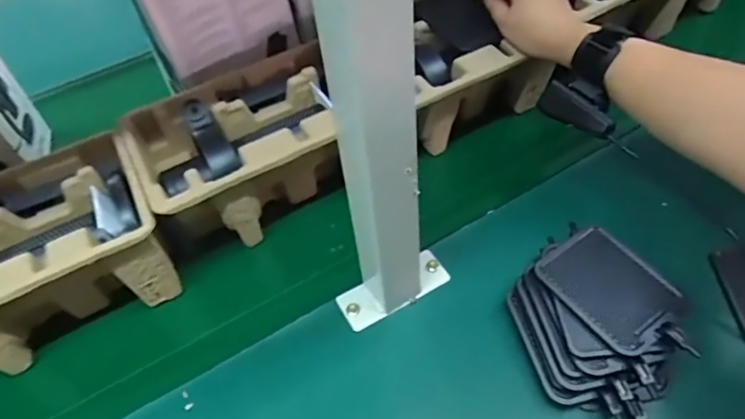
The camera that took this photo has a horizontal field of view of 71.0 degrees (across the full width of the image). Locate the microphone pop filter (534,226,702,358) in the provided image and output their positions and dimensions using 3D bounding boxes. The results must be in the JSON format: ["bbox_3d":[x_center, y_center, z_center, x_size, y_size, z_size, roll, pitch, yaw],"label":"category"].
[{"bbox_3d":[0.195,0.064,0.410,0.077,0.012,0.115,-32,60,-19],"label":"microphone pop filter"}]

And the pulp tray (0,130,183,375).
[{"bbox_3d":[-0.301,0.054,0.458,0.232,0.112,0.137,-25,48,-18],"label":"pulp tray"}]

